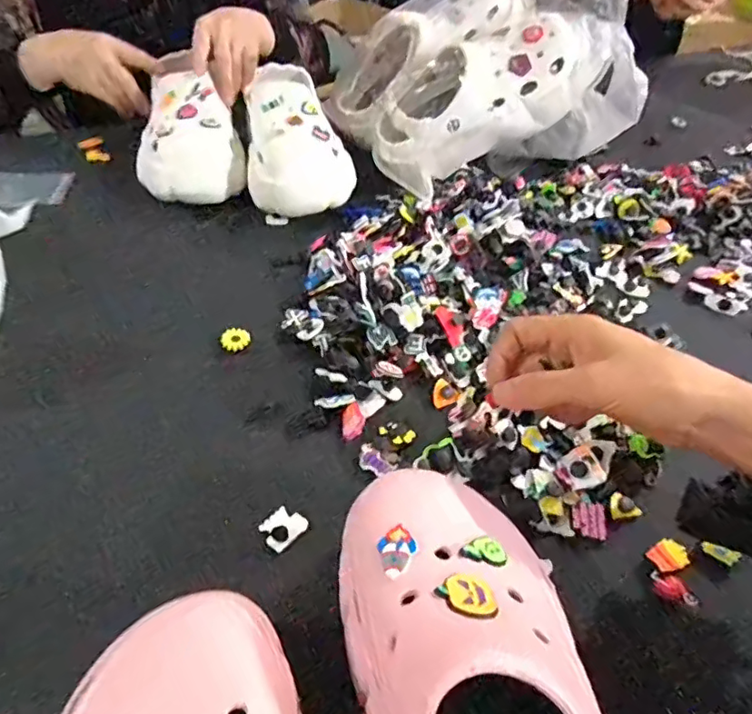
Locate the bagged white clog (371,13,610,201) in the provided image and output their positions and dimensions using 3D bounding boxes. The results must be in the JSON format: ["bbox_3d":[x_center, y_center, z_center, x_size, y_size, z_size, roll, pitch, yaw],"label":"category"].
[{"bbox_3d":[0.134,-0.310,0.669,0.293,0.113,0.092,-27,46,6],"label":"bagged white clog"}]

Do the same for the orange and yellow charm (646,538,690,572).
[{"bbox_3d":[0.193,0.131,0.371,0.024,0.006,0.020,-22,50,-25],"label":"orange and yellow charm"}]

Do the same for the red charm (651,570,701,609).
[{"bbox_3d":[0.186,0.146,0.353,0.027,0.006,0.017,18,45,14],"label":"red charm"}]

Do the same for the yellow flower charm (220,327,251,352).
[{"bbox_3d":[-0.124,-0.016,0.501,0.023,0.004,0.024,6,62,-11],"label":"yellow flower charm"}]

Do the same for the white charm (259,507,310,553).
[{"bbox_3d":[-0.061,0.112,0.374,0.025,0.007,0.028,35,52,28],"label":"white charm"}]

